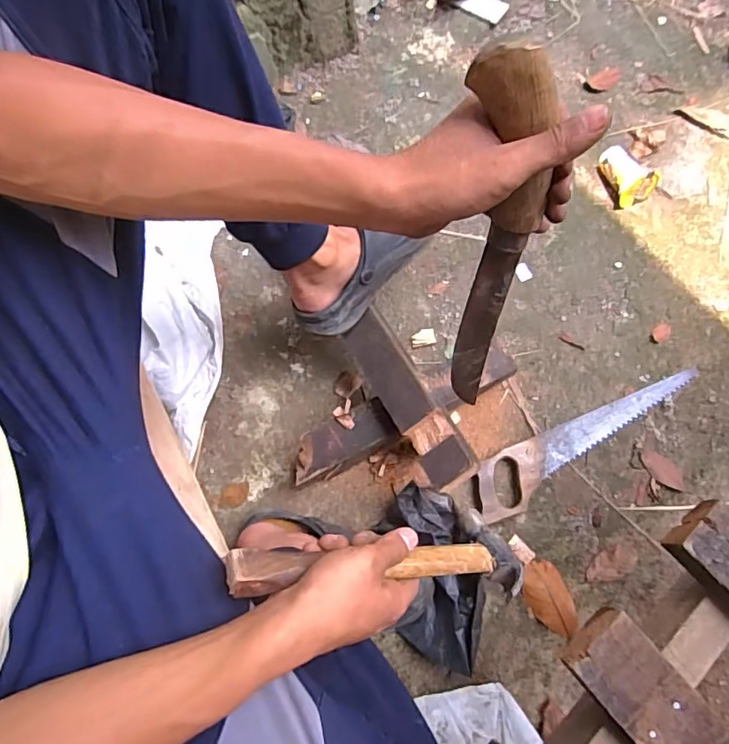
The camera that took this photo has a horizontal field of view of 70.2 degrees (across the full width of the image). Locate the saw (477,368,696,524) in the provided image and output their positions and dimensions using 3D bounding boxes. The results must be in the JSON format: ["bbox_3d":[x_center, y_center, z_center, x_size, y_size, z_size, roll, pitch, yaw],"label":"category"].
[{"bbox_3d":[0.342,0.098,0.799,0.405,0.027,0.080,-28,76,-8],"label":"saw"}]

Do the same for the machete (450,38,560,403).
[{"bbox_3d":[0.094,-0.070,0.409,0.040,0.346,0.033,-14,57,-4],"label":"machete"}]

